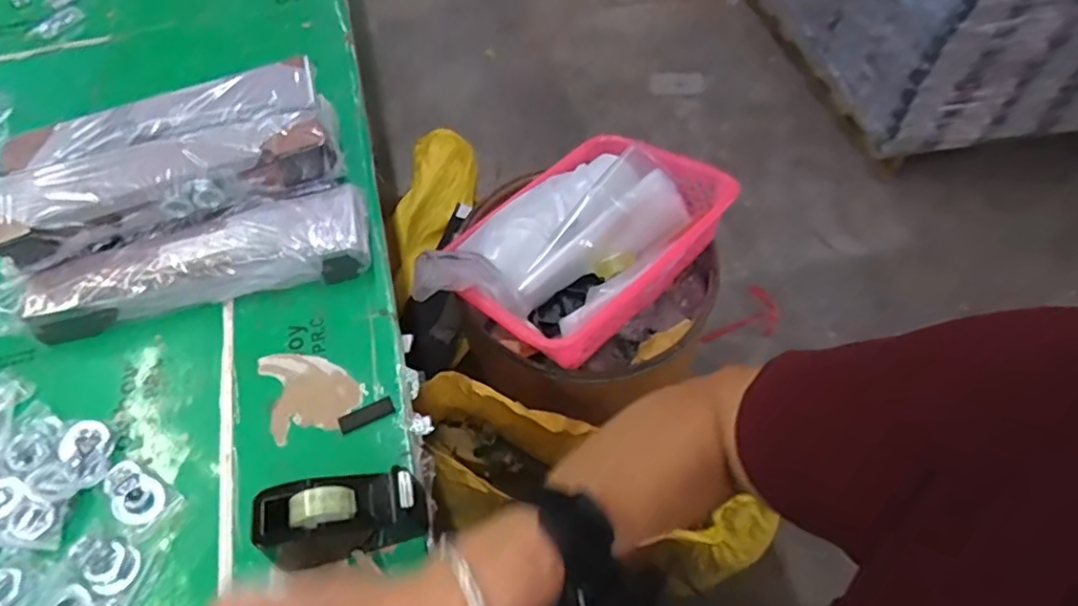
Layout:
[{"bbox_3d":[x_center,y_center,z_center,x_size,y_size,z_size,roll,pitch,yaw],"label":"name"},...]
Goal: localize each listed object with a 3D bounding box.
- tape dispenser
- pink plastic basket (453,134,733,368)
[{"bbox_3d":[-0.147,0.158,0.451,0.116,0.068,0.048,-14,57,-8],"label":"tape dispenser"},{"bbox_3d":[0.059,-0.087,0.796,0.258,0.084,0.338,36,64,23],"label":"pink plastic basket"}]

